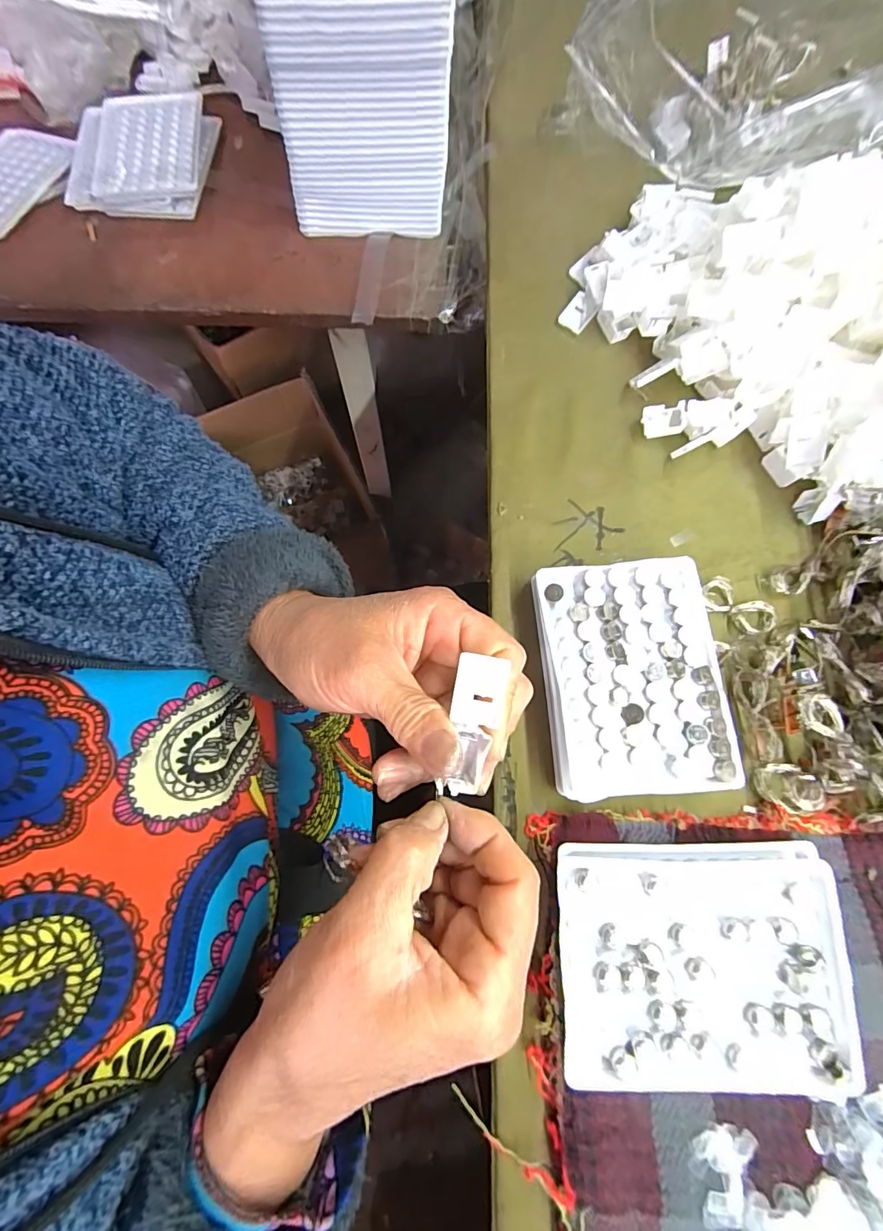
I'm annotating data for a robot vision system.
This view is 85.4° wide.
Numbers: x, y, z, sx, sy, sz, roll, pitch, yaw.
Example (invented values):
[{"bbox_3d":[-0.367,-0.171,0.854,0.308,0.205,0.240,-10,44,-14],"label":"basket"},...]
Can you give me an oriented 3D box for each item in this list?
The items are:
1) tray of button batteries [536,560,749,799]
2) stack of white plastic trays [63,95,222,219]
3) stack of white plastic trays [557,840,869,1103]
[{"bbox_3d":[0.107,0.034,0.273,0.094,0.027,0.128,-5,75,-1],"label":"tray of button batteries"},{"bbox_3d":[-0.281,-0.433,0.447,0.131,0.022,0.133,-4,75,-1],"label":"stack of white plastic trays"},{"bbox_3d":[0.122,0.162,0.227,0.129,0.015,0.099,0,75,0],"label":"stack of white plastic trays"}]

